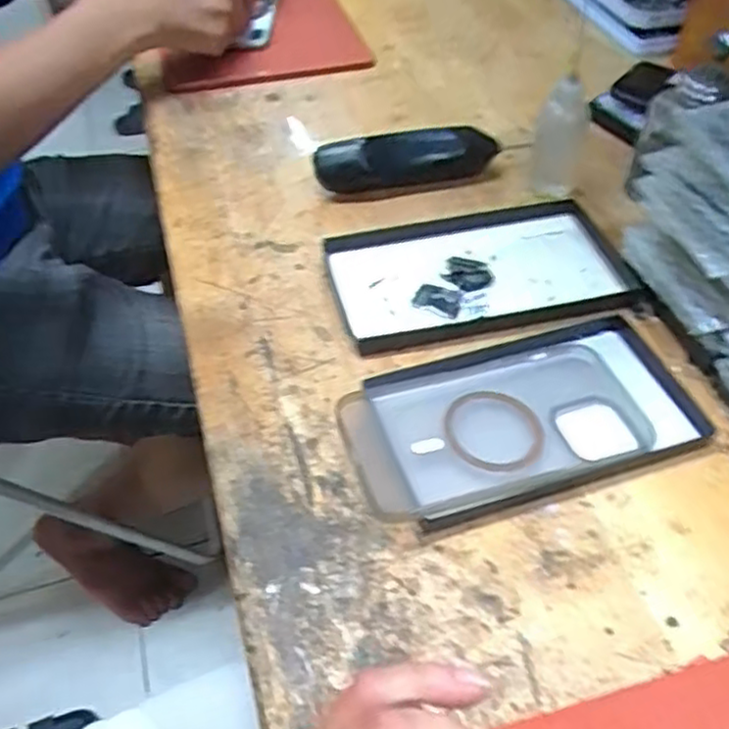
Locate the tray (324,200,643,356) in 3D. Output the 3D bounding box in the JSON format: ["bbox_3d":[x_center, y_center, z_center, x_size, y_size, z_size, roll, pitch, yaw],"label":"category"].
[{"bbox_3d":[0.080,-0.063,0.484,0.195,0.013,0.111,-12,49,-10],"label":"tray"}]

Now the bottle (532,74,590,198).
[{"bbox_3d":[0.148,-0.172,0.533,0.036,0.093,0.037,12,50,11],"label":"bottle"}]

